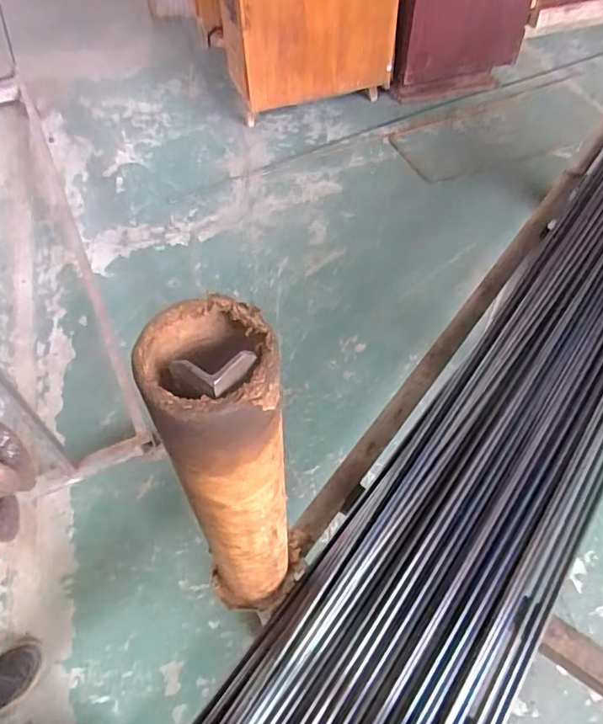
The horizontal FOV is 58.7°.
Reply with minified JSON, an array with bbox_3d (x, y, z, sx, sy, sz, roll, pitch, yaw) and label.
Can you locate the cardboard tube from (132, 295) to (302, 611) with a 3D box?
[{"bbox_3d":[-0.050,0.135,0.502,0.080,0.476,0.083,-10,55,-6],"label":"cardboard tube"}]

